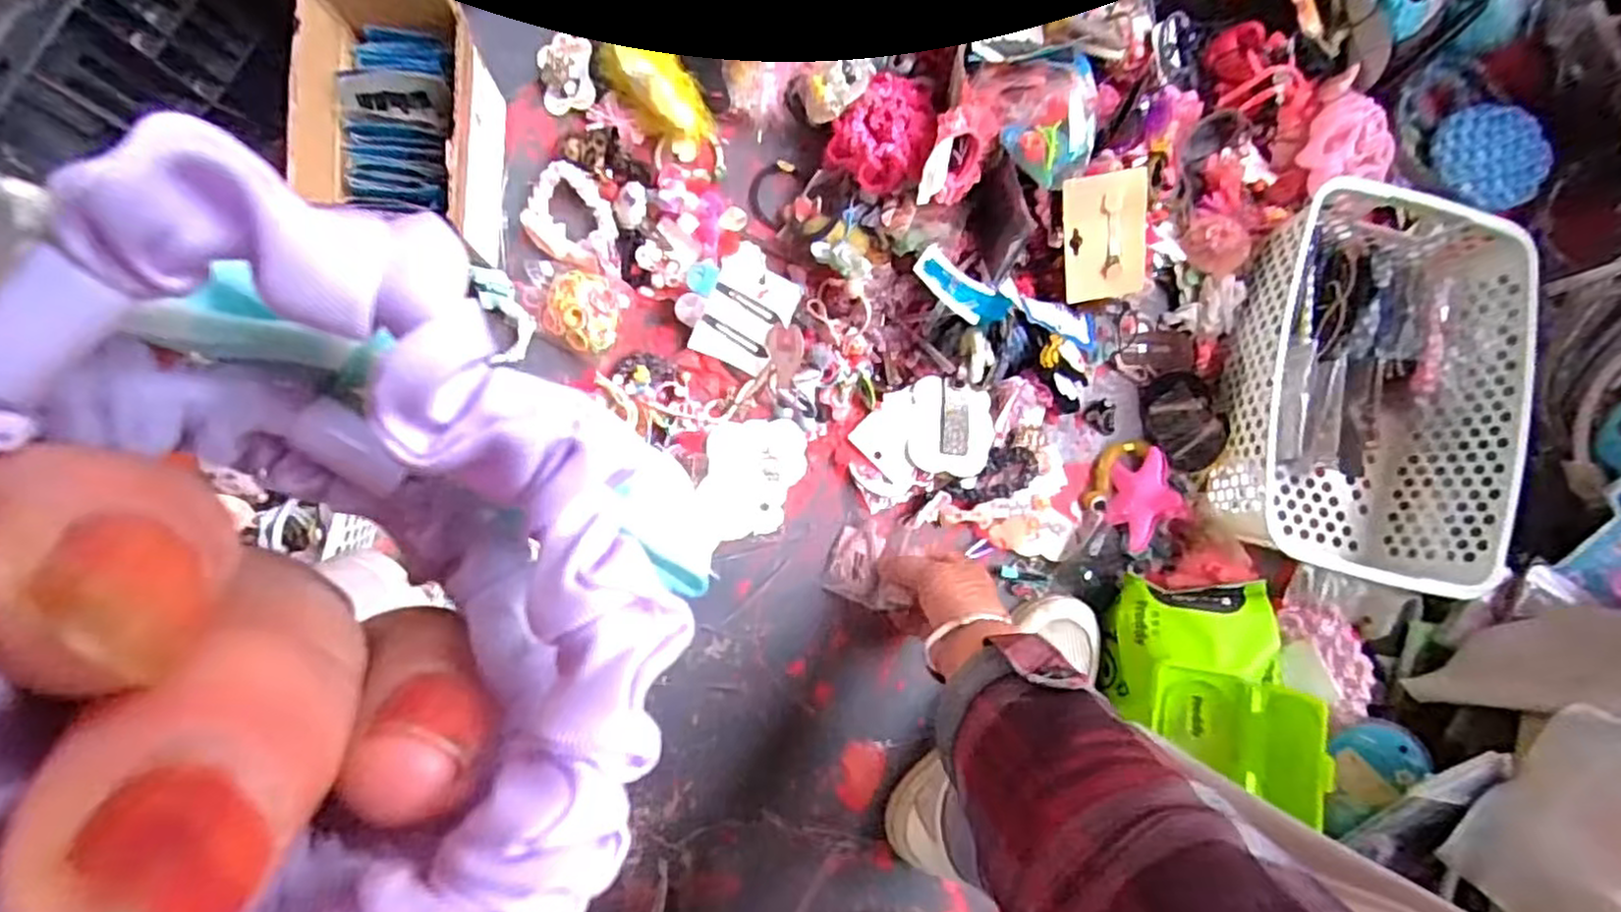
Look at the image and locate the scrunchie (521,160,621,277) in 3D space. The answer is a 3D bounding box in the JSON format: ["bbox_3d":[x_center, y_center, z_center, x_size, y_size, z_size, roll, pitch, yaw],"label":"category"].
[{"bbox_3d":[-0.178,-0.171,0.544,0.058,0.022,0.089,-32,94,-6],"label":"scrunchie"}]

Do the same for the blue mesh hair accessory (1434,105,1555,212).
[{"bbox_3d":[0.604,-0.266,0.647,0.087,0.026,0.095,-20,92,-7],"label":"blue mesh hair accessory"}]

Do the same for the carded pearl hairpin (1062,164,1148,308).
[{"bbox_3d":[0.231,-0.170,0.568,0.061,0.012,0.095,-5,118,15],"label":"carded pearl hairpin"}]

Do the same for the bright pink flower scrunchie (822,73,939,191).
[{"bbox_3d":[0.056,-0.245,0.547,0.070,0.033,0.084,26,87,-7],"label":"bright pink flower scrunchie"}]

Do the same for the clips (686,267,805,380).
[{"bbox_3d":[-0.051,-0.107,0.564,0.063,0.011,0.077,25,105,-10],"label":"clips"}]

